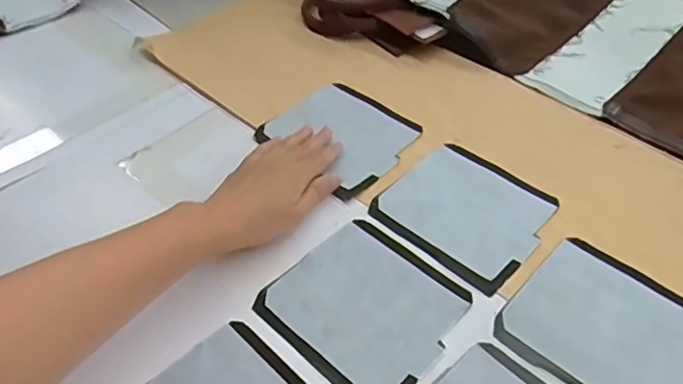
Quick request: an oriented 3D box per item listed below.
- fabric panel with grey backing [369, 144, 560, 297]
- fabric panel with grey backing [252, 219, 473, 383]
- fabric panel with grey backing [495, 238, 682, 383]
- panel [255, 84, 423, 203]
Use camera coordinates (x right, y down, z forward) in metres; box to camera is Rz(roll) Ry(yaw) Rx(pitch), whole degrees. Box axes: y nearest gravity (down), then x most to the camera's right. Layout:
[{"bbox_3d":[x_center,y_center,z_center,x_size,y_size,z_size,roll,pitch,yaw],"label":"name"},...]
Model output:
[{"bbox_3d":[0.111,0.015,0.527,0.132,0.005,0.125,34,57,28],"label":"fabric panel with grey backing"},{"bbox_3d":[0.020,0.086,0.458,0.131,0.006,0.125,35,57,29],"label":"fabric panel with grey backing"},{"bbox_3d":[0.200,0.100,0.443,0.132,0.004,0.128,33,56,28],"label":"fabric panel with grey backing"},{"bbox_3d":[0.003,-0.059,0.593,0.131,0.010,0.125,35,57,29],"label":"panel"}]

